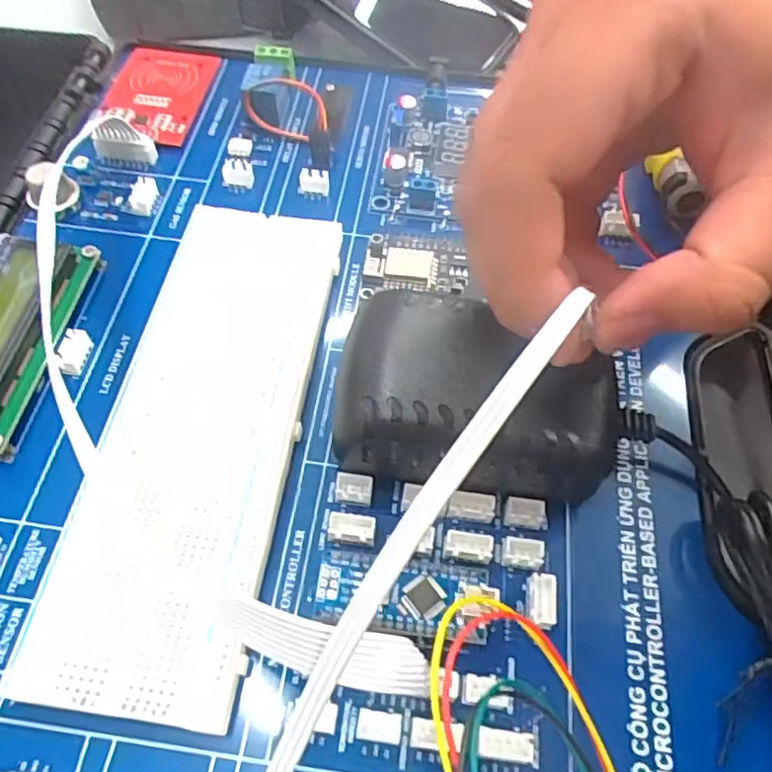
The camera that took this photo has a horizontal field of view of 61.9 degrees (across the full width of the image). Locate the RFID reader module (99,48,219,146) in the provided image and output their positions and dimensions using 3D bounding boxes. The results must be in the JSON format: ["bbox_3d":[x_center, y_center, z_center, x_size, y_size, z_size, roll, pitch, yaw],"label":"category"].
[{"bbox_3d":[-0.100,-0.126,0.277,0.041,0.004,0.058,8,59,4],"label":"RFID reader module"}]

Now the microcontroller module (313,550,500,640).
[{"bbox_3d":[0.005,0.057,0.170,0.045,0.013,0.018,7,59,1],"label":"microcontroller module"}]

